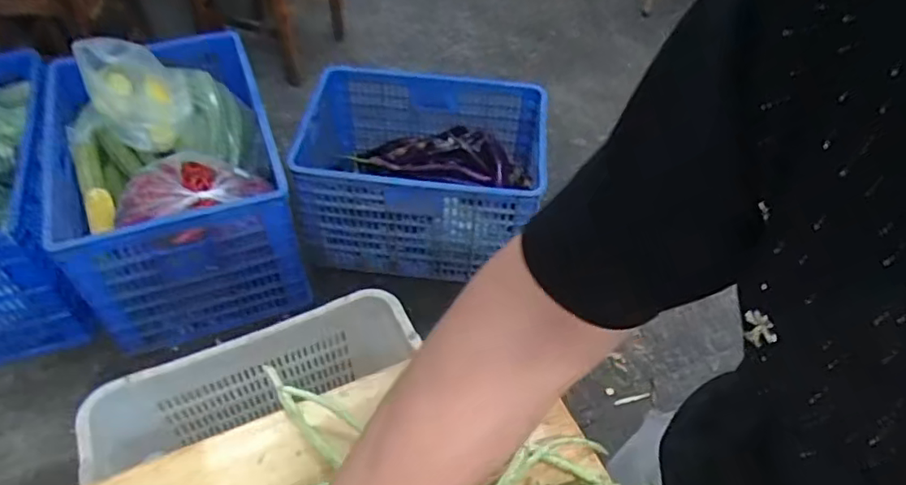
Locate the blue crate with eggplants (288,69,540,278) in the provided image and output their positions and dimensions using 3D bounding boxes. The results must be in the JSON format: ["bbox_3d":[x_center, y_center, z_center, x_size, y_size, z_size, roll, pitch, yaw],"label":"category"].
[{"bbox_3d":[-0.085,-0.180,1.626,0.595,0.361,0.425,4,49,1],"label":"blue crate with eggplants"}]

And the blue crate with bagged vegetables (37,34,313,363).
[{"bbox_3d":[-0.712,-0.204,1.523,0.485,0.492,0.721,-17,52,-16],"label":"blue crate with bagged vegetables"}]

